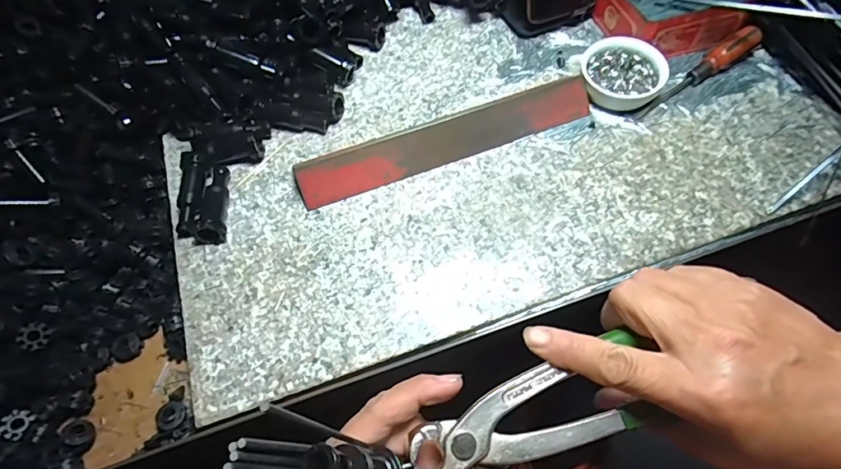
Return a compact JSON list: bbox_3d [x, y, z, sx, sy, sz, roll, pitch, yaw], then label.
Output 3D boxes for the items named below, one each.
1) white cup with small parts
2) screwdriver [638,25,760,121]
[{"bbox_3d":[0.179,-0.142,0.424,0.069,0.031,0.063,-1,60,1],"label":"white cup with small parts"},{"bbox_3d":[0.250,-0.145,0.424,0.142,0.026,0.023,-34,65,-16],"label":"screwdriver"}]

